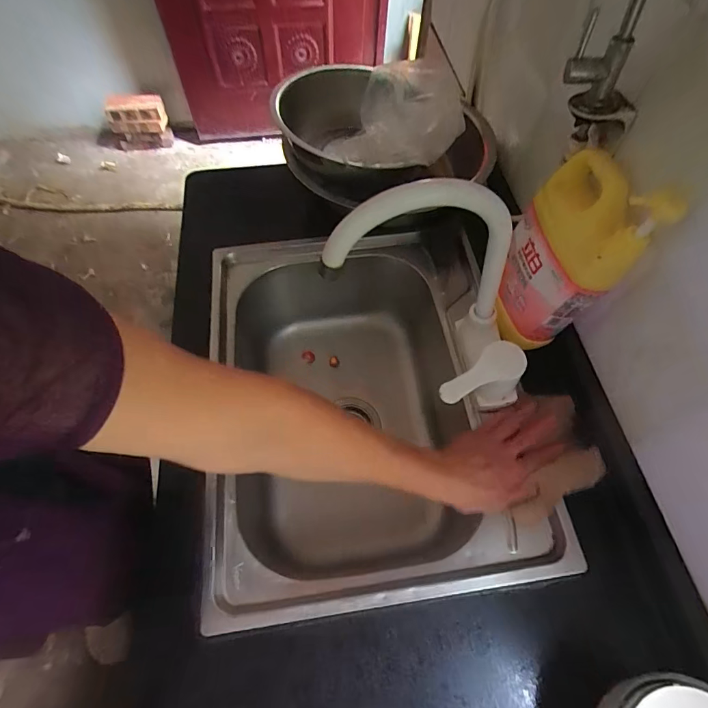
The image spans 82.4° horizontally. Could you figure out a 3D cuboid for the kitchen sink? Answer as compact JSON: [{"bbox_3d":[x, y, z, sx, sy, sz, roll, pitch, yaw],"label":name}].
[{"bbox_3d":[0.009,0.090,0.627,0.392,0.229,0.502,-7,60,-5],"label":"kitchen sink"}]

